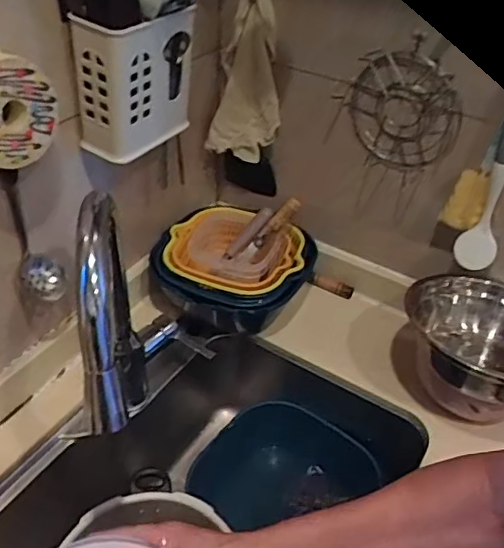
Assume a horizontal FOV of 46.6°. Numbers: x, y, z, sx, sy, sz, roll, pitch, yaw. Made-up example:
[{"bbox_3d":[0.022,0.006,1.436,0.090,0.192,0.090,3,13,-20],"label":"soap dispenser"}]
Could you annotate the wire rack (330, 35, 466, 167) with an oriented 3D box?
[{"bbox_3d":[0.195,-0.219,0.767,0.153,0.159,0.040,32,48,29],"label":"wire rack"}]

